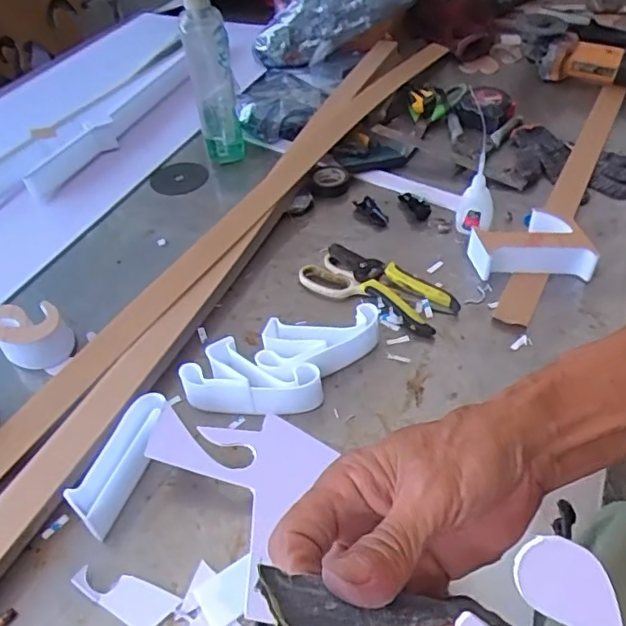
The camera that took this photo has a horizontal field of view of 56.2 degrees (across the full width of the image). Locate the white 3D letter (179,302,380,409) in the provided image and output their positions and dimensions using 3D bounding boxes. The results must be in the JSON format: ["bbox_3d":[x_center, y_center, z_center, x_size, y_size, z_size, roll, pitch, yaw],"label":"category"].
[{"bbox_3d":[-0.027,0.054,0.601,0.203,0.043,0.090,-11,45,-5],"label":"white 3D letter"}]

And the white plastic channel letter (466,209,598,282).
[{"bbox_3d":[0.261,-0.083,0.710,0.132,0.048,0.083,0,45,6],"label":"white plastic channel letter"}]

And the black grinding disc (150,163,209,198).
[{"bbox_3d":[-0.207,-0.208,0.906,0.084,0.006,0.070,-13,55,-9],"label":"black grinding disc"}]

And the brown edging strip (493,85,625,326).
[{"bbox_3d":[0.377,-0.195,0.845,0.041,0.007,0.642,20,50,22],"label":"brown edging strip"}]

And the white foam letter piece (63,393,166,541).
[{"bbox_3d":[-0.168,0.136,0.531,0.038,0.042,0.125,13,47,18],"label":"white foam letter piece"}]

